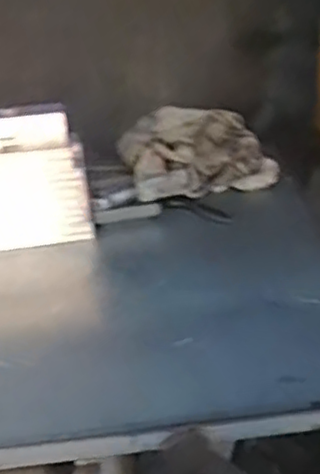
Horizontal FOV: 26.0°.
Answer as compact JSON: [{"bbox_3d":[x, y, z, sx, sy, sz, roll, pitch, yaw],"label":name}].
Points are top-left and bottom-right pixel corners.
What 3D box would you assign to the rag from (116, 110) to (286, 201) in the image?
[{"bbox_3d":[0.062,-0.136,1.127,0.230,0.115,0.129,-8,30,-9],"label":"rag"}]

